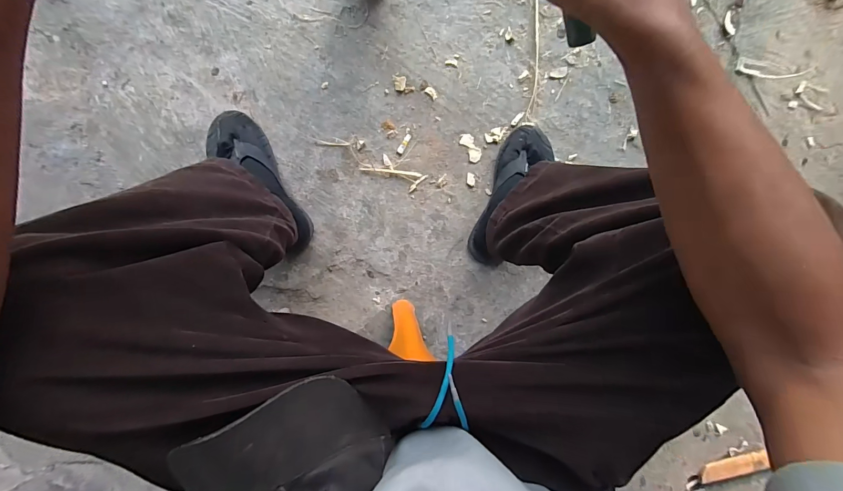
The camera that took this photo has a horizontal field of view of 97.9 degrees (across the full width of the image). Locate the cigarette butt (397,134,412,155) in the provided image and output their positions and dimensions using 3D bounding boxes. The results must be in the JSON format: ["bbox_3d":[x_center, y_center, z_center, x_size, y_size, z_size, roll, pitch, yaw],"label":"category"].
[{"bbox_3d":[-0.035,-0.202,0.734,0.013,0.004,0.046,29,93,-6],"label":"cigarette butt"}]

